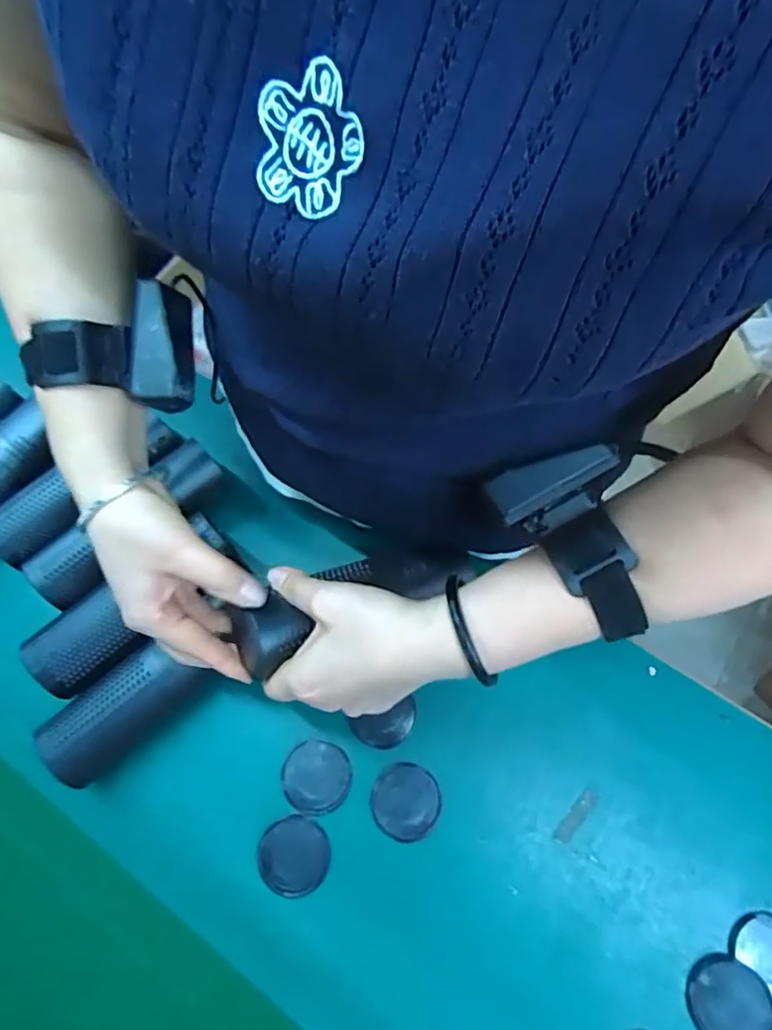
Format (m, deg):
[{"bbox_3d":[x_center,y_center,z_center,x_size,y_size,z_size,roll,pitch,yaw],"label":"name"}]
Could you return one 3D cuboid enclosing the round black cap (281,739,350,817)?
[{"bbox_3d":[-0.052,0.193,0.439,0.050,0.004,0.049,0,69,0],"label":"round black cap"}]

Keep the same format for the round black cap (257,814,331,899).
[{"bbox_3d":[-0.065,0.240,0.423,0.049,0.011,0.048,0,69,0],"label":"round black cap"}]

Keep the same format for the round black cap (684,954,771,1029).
[{"bbox_3d":[0.222,0.316,0.385,0.052,0.007,0.049,0,69,0],"label":"round black cap"}]

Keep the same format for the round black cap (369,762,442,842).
[{"bbox_3d":[0.014,0.207,0.433,0.049,0.004,0.049,0,69,0],"label":"round black cap"}]

